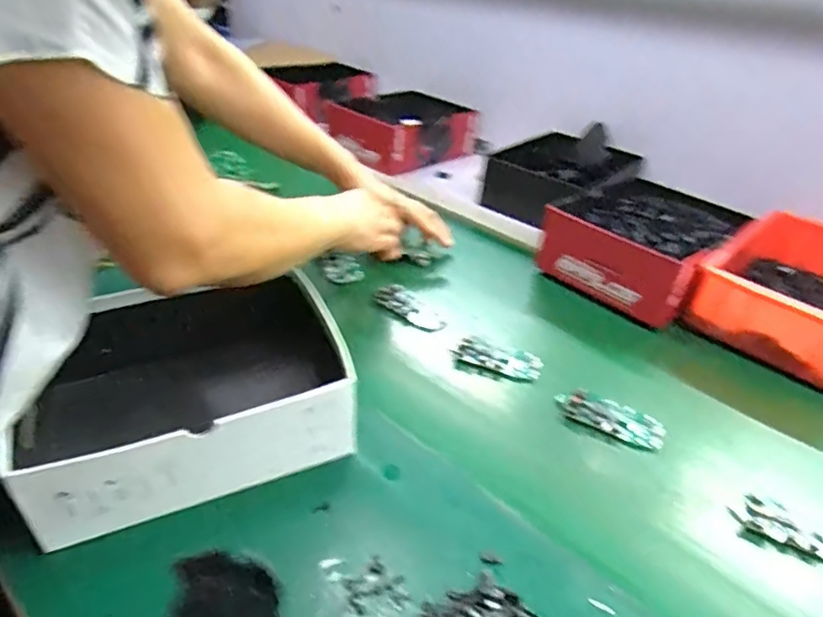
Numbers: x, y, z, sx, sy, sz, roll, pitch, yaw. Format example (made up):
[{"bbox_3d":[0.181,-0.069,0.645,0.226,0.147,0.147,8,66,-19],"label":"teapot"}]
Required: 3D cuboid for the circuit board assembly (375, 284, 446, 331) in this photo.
[{"bbox_3d":[0.001,-0.002,0.692,0.093,0.016,0.041,30,43,32],"label":"circuit board assembly"}]

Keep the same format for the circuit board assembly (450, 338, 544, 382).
[{"bbox_3d":[0.094,0.055,0.624,0.093,0.018,0.031,12,36,12],"label":"circuit board assembly"}]

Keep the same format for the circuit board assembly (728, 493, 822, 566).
[{"bbox_3d":[0.317,0.185,0.471,0.096,0.019,0.042,20,39,21],"label":"circuit board assembly"}]

